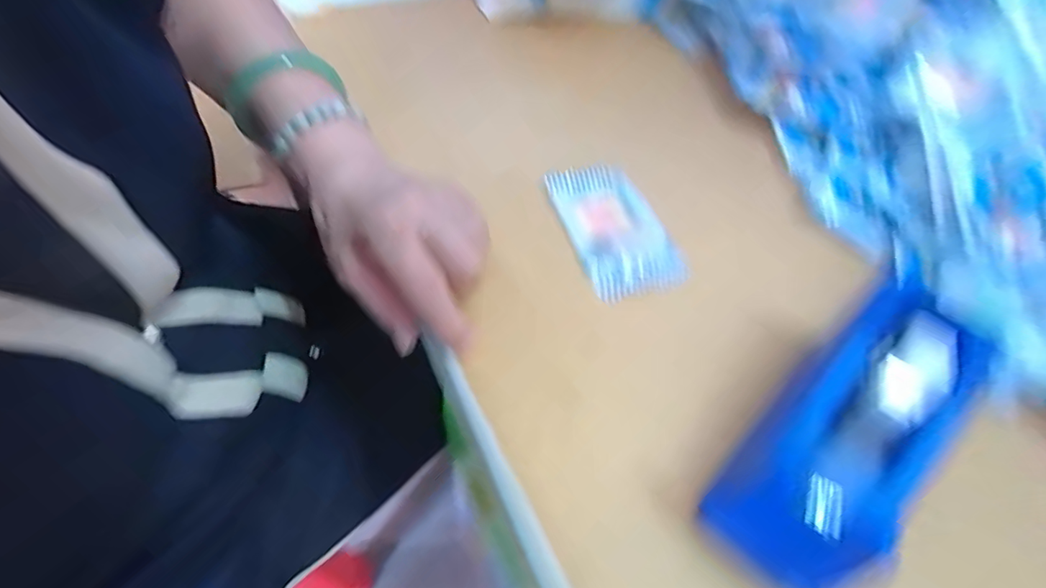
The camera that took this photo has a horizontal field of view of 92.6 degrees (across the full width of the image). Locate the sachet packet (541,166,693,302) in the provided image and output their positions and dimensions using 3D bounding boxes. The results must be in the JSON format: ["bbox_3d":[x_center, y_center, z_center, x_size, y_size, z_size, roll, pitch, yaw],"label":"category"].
[{"bbox_3d":[0.063,-0.046,0.346,0.067,0.014,0.113,-16,56,-15],"label":"sachet packet"}]

